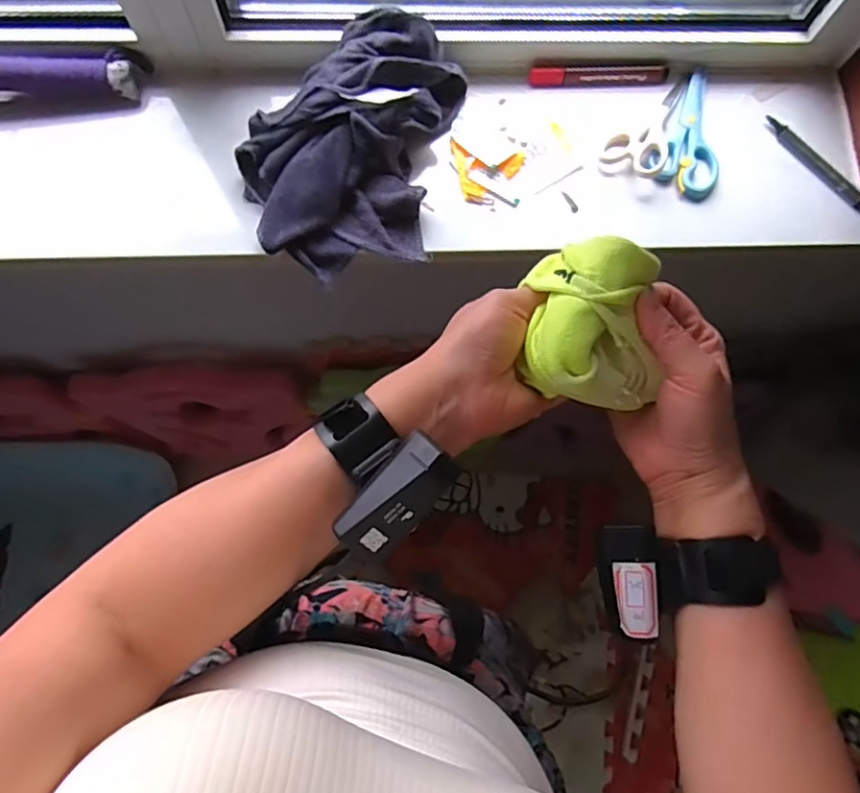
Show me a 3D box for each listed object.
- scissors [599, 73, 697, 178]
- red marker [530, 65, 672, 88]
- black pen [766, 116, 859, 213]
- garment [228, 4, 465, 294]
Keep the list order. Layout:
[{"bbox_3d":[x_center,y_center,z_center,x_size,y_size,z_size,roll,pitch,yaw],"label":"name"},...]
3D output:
[{"bbox_3d":[0.194,-0.248,0.515,0.052,0.014,0.124,21,75,4],"label":"scissors"},{"bbox_3d":[0.154,-0.293,0.525,0.125,0.009,0.018,-1,74,-2],"label":"red marker"},{"bbox_3d":[0.345,-0.208,0.513,0.016,0.013,0.116,-40,79,-12],"label":"black pen"},{"bbox_3d":[-0.068,-0.210,0.475,0.158,0.065,0.204,11,74,1],"label":"garment"}]

